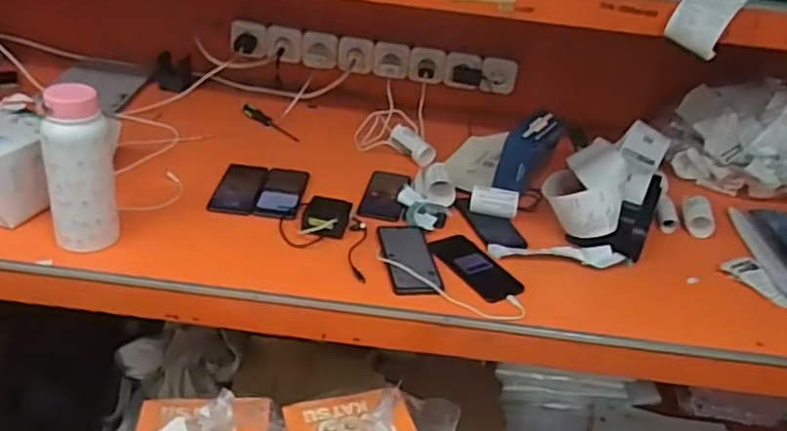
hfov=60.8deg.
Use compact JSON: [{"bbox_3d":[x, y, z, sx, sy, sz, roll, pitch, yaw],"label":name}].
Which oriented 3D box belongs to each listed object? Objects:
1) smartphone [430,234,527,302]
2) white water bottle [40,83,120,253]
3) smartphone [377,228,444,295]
[{"bbox_3d":[0.128,0.082,1.056,0.076,0.007,0.159,-17,39,-34],"label":"smartphone"},{"bbox_3d":[-0.445,-0.054,0.955,0.093,0.245,0.068,-12,37,-27],"label":"white water bottle"},{"bbox_3d":[0.025,0.067,1.053,0.080,0.013,0.166,0,33,-12],"label":"smartphone"}]

